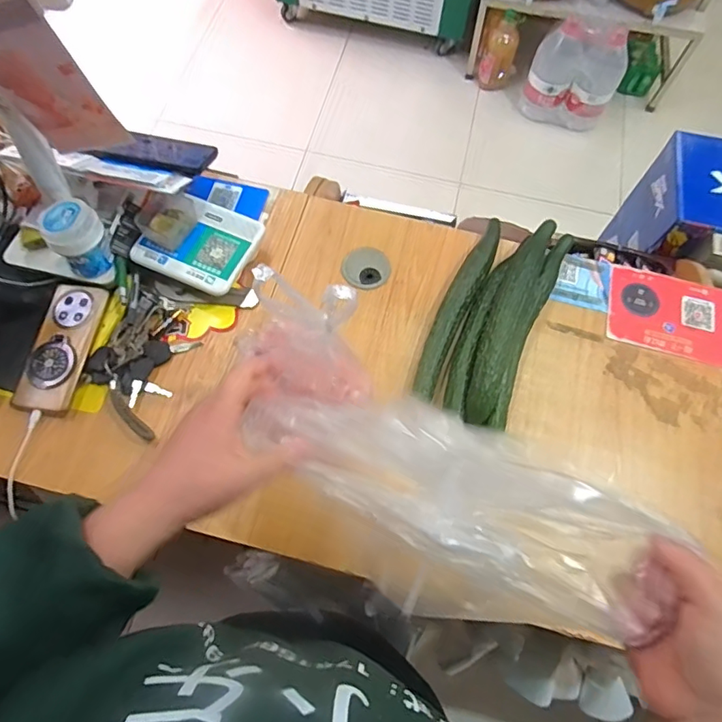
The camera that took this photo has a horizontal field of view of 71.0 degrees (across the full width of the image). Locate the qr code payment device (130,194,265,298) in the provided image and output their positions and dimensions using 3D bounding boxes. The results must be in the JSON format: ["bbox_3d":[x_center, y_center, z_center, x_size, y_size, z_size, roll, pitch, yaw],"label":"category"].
[{"bbox_3d":[-0.208,-0.153,0.646,0.134,0.023,0.115,22,68,6],"label":"qr code payment device"}]

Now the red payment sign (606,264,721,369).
[{"bbox_3d":[0.415,-0.065,0.682,0.157,0.009,0.124,15,68,4],"label":"red payment sign"}]

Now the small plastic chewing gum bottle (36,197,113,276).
[{"bbox_3d":[-0.338,-0.146,0.609,0.060,0.083,0.057,-42,75,-17],"label":"small plastic chewing gum bottle"}]

